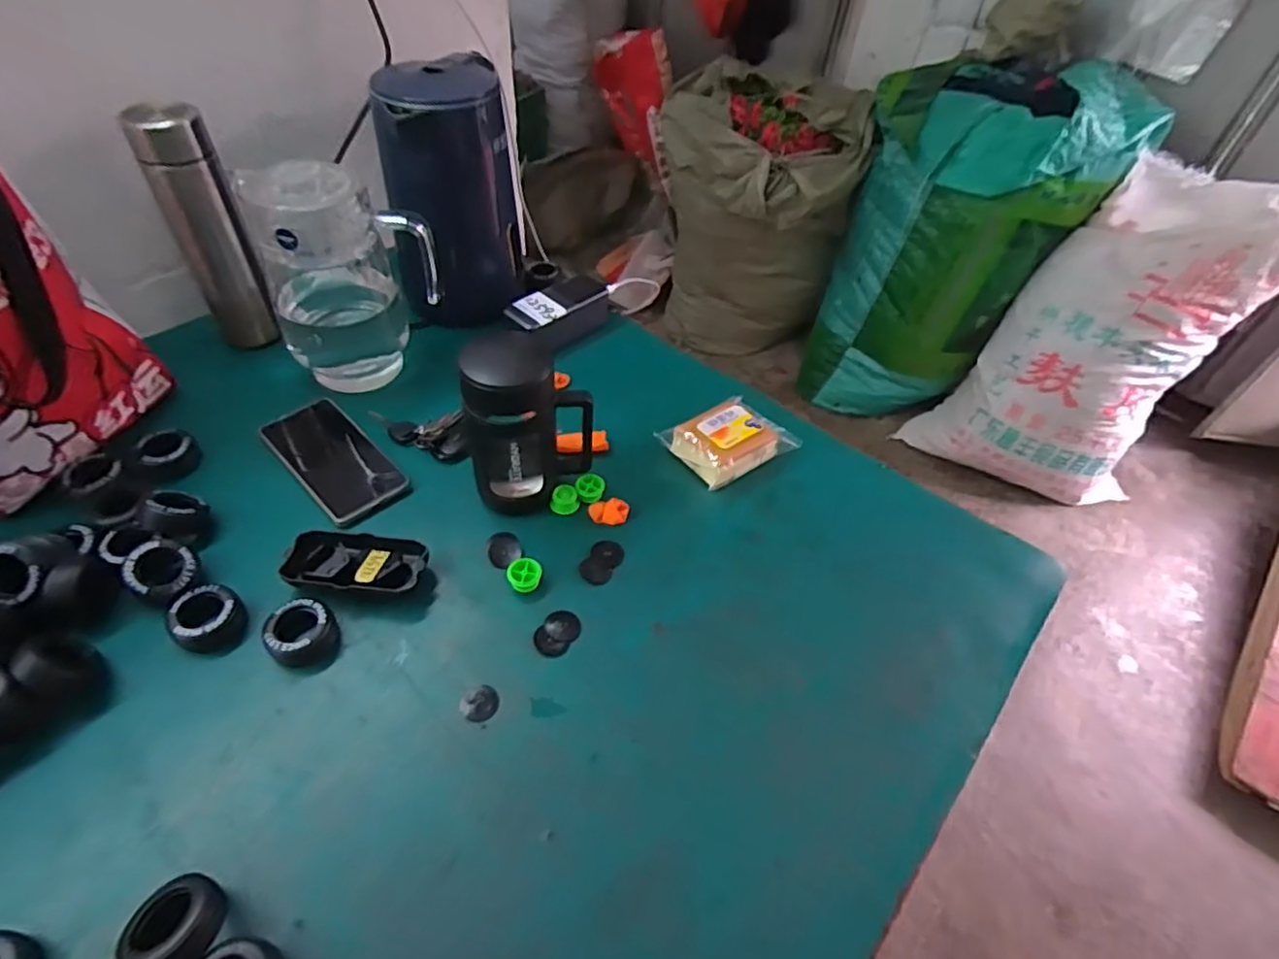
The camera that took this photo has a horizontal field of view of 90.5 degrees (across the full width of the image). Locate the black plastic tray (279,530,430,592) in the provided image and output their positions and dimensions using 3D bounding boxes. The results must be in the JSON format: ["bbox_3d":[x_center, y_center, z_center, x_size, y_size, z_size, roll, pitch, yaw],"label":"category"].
[{"bbox_3d":[-0.243,0.072,0.541,0.112,0.025,0.053,7,48,1],"label":"black plastic tray"}]

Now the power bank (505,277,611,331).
[{"bbox_3d":[-0.097,-0.221,0.777,0.137,0.017,0.049,-34,59,-29],"label":"power bank"}]

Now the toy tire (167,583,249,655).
[{"bbox_3d":[-0.347,0.109,0.509,0.058,0.021,0.049,38,56,25],"label":"toy tire"}]

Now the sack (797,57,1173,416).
[{"bbox_3d":[0.805,-0.626,1.678,0.507,0.806,0.500,15,49,8],"label":"sack"}]

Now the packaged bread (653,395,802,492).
[{"bbox_3d":[0.094,-0.047,0.661,0.117,0.031,0.090,-25,55,-25],"label":"packaged bread"}]

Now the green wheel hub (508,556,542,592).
[{"bbox_3d":[-0.100,0.082,0.552,0.027,0.016,0.028,3,48,-3],"label":"green wheel hub"}]

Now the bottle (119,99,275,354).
[{"bbox_3d":[-0.460,-0.259,0.682,0.068,0.237,0.056,-18,53,-20],"label":"bottle"}]

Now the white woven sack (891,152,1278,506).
[{"bbox_3d":[1.070,-0.321,1.497,0.495,0.785,0.270,30,39,16],"label":"white woven sack"}]

